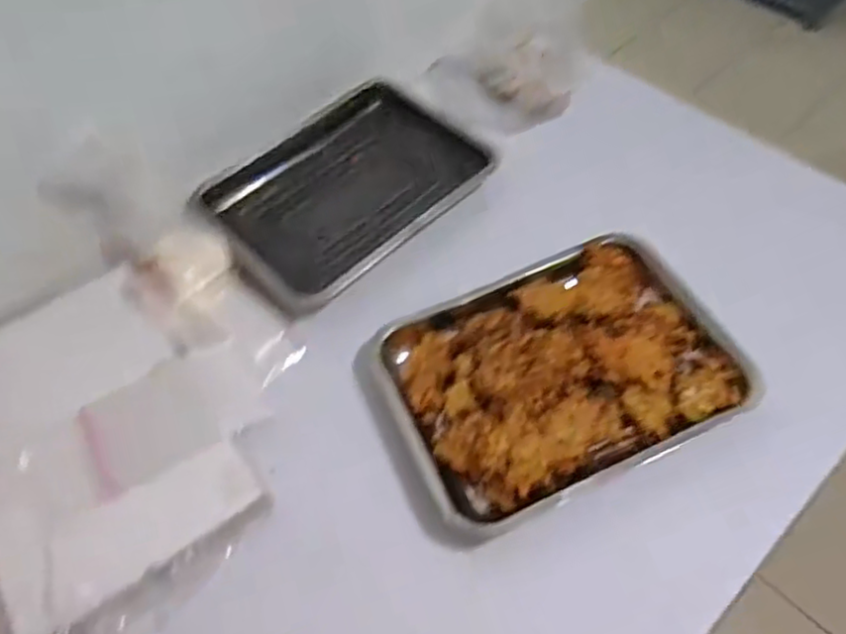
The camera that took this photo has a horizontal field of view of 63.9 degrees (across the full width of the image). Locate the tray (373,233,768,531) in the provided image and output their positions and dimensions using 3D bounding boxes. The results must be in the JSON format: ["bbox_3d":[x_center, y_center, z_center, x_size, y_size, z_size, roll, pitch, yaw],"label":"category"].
[{"bbox_3d":[0.145,0.052,0.733,0.361,0.072,0.262,-21,59,-11],"label":"tray"}]

